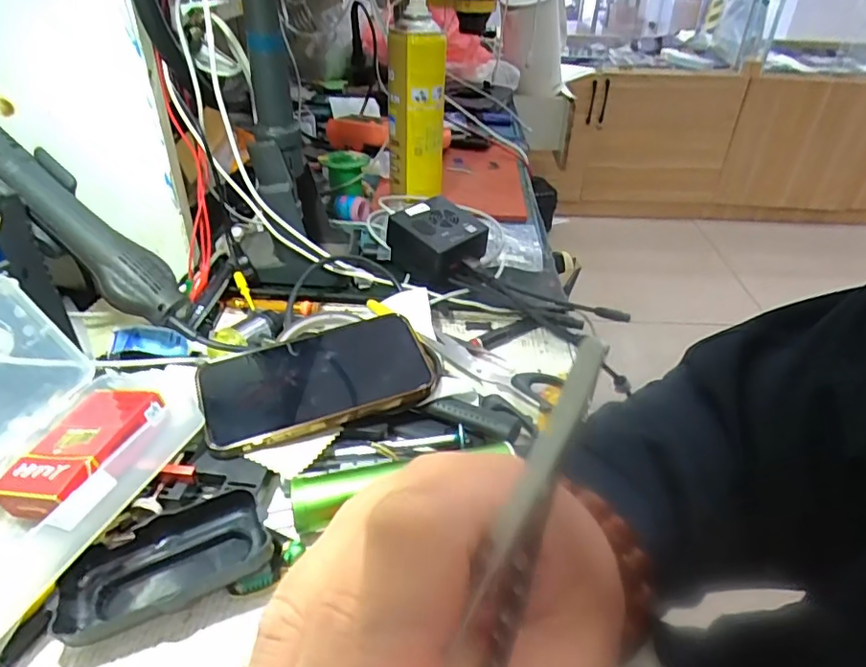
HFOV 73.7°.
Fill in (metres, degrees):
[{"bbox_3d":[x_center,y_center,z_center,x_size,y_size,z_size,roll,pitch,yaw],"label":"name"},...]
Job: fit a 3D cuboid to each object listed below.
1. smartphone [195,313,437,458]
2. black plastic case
[{"bbox_3d":[-0.082,0.031,0.419,0.161,0.011,0.086,-12,52,-15],"label":"smartphone"},{"bbox_3d":[-0.148,0.130,0.325,0.107,0.031,0.048,-11,38,-17],"label":"black plastic case"}]

